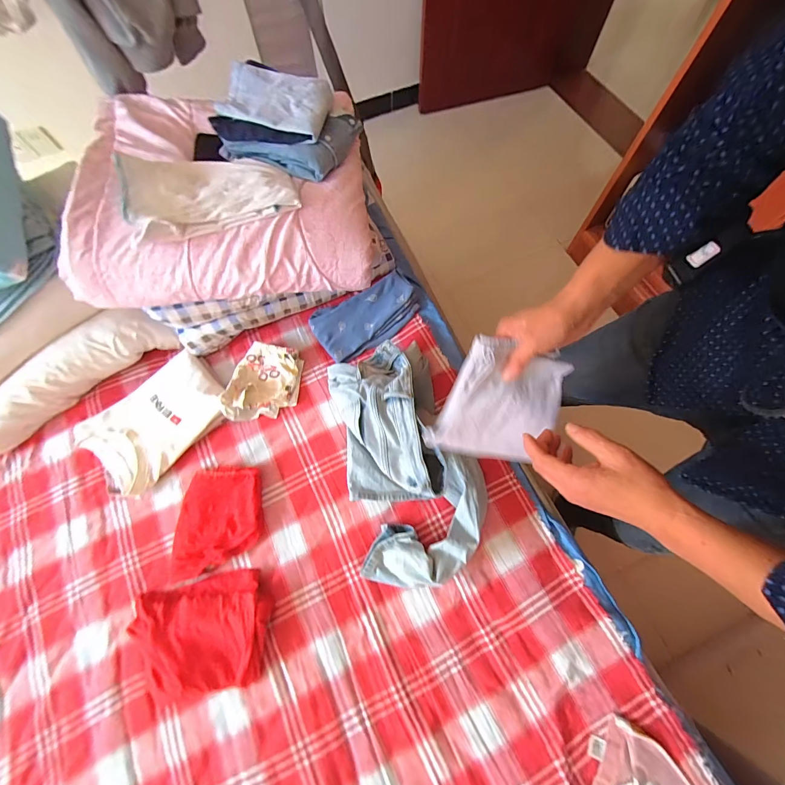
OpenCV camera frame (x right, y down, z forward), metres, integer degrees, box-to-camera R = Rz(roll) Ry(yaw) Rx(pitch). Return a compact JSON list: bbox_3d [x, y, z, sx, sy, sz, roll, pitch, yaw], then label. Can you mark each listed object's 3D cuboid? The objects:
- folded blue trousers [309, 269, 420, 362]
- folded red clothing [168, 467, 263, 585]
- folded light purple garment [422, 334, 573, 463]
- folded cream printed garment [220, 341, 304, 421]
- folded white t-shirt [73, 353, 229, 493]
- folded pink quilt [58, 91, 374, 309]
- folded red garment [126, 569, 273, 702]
[{"bbox_3d":[-0.064,-0.194,0.830,0.264,0.050,0.149,-30,71,-9],"label":"folded blue trousers"},{"bbox_3d":[-0.356,0.259,0.690,0.157,0.032,0.203,-4,69,1],"label":"folded red clothing"},{"bbox_3d":[0.143,0.024,0.473,0.152,0.195,0.031,11,34,1],"label":"folded light purple garment"},{"bbox_3d":[-0.293,-0.023,0.781,0.144,0.061,0.182,5,70,4],"label":"folded cream printed garment"},{"bbox_3d":[-0.521,0.062,0.749,0.294,0.037,0.202,-42,73,-13],"label":"folded white t-shirt"},{"bbox_3d":[-0.317,-0.386,0.667,0.511,0.173,0.387,-9,69,-1],"label":"folded pink quilt"},{"bbox_3d":[-0.348,0.444,0.618,0.242,0.035,0.185,-11,69,-2],"label":"folded red garment"}]

